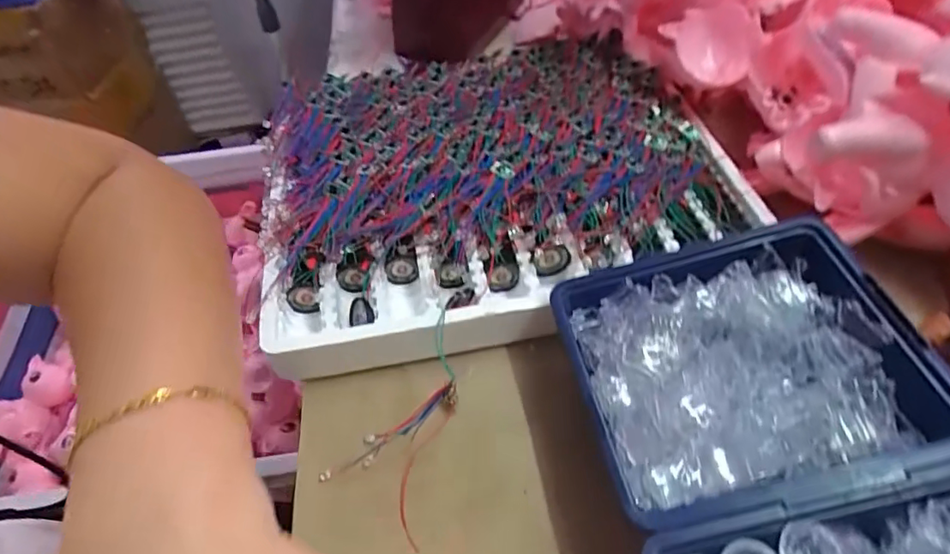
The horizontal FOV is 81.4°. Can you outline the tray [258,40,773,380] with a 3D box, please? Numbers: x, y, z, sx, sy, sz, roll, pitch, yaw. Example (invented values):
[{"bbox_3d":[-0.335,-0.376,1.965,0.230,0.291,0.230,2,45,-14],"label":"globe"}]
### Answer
[{"bbox_3d":[0.014,-0.073,0.423,0.339,0.059,0.263,-12,50,-5],"label":"tray"}]

